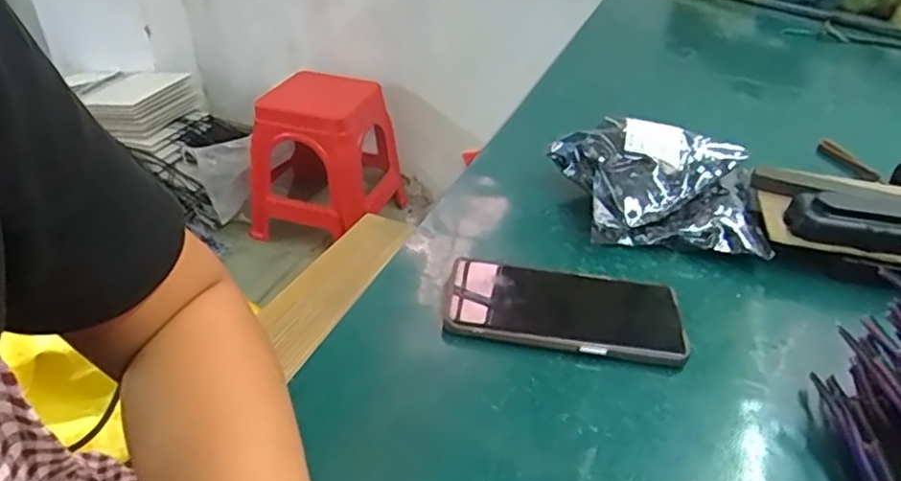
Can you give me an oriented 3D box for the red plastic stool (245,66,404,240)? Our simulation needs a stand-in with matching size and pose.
[{"bbox_3d":[-0.309,-0.217,1.623,0.304,0.328,0.344,15,38,18],"label":"red plastic stool"}]

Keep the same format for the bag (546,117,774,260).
[{"bbox_3d":[0.172,-0.045,0.528,0.178,0.076,0.099,12,37,11],"label":"bag"}]

